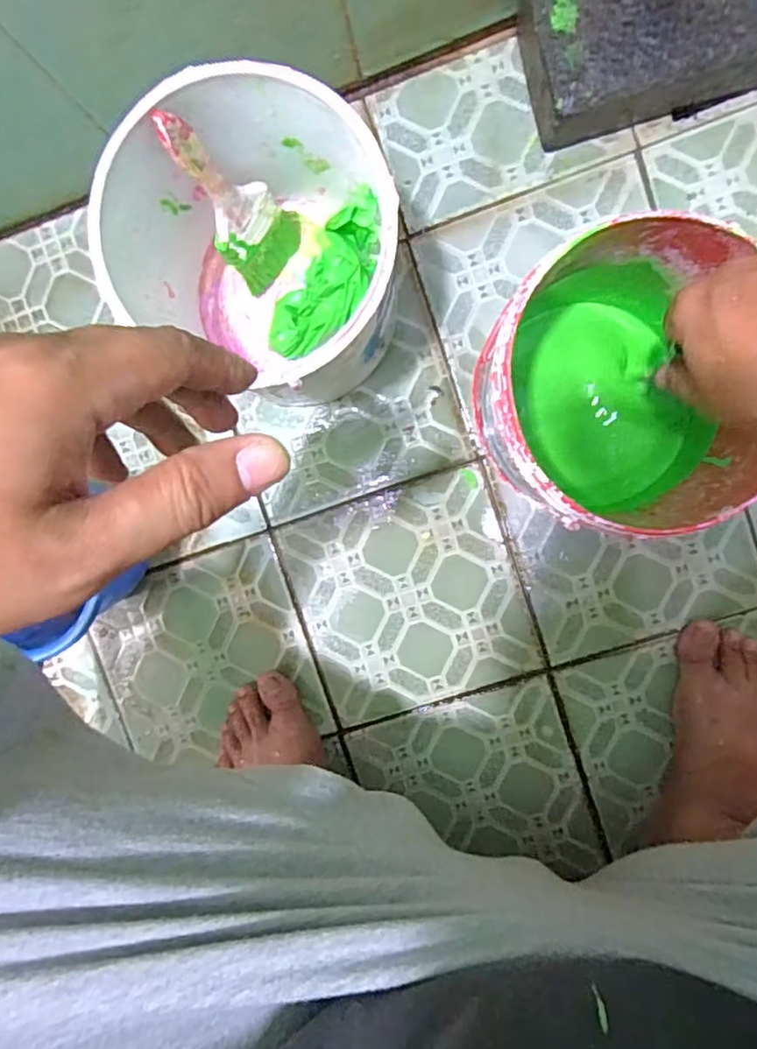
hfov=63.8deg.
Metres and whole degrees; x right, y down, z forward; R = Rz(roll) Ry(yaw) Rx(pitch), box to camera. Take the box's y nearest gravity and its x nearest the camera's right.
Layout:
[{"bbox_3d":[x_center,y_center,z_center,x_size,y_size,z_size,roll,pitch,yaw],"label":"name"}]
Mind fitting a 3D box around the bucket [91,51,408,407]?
[{"bbox_3d":[-0.077,-0.193,0.445,0.169,0.189,0.161,0,95,4],"label":"bucket"}]

